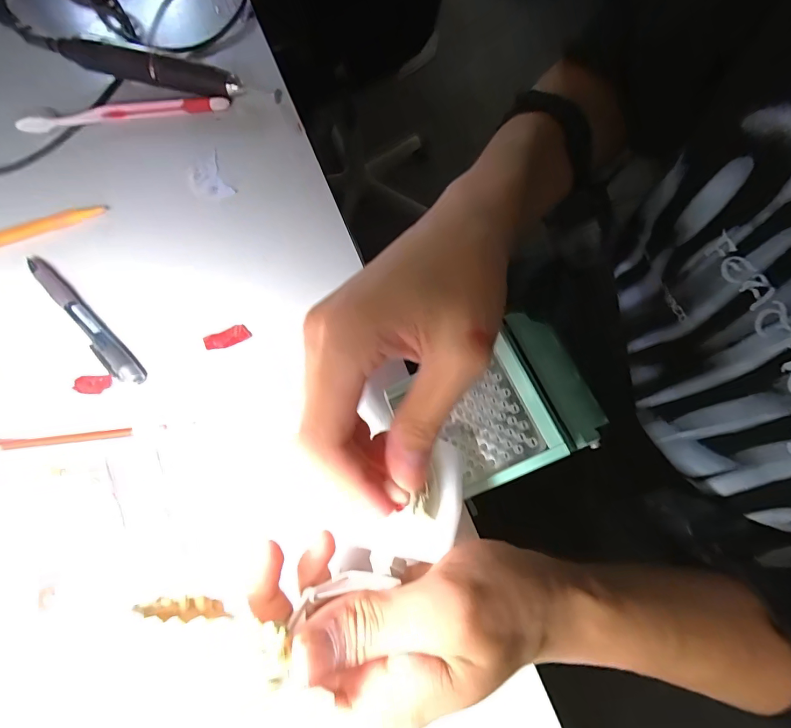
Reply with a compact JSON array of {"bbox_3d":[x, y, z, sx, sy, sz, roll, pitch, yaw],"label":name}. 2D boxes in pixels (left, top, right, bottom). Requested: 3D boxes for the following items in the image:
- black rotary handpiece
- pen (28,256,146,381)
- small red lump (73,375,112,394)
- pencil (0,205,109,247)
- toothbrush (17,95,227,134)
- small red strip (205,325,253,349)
[{"bbox_3d":[-0.212,-0.253,0.357,0.165,0.018,0.019,15,71,7],"label":"black rotary handpiece"},{"bbox_3d":[-0.214,-0.032,0.285,0.135,0.012,0.016,40,76,15],"label":"pen"},{"bbox_3d":[-0.196,0.013,0.271,0.024,0.004,0.012,-3,70,1],"label":"small red lump"},{"bbox_3d":[-0.291,-0.098,0.317,0.139,0.006,0.016,-19,70,-5],"label":"pencil"},{"bbox_3d":[-0.229,-0.211,0.354,0.174,0.011,0.011,-10,70,-2],"label":"toothbrush"},{"bbox_3d":[-0.112,-0.018,0.279,0.029,0.004,0.013,-24,71,-7],"label":"small red strip"}]

